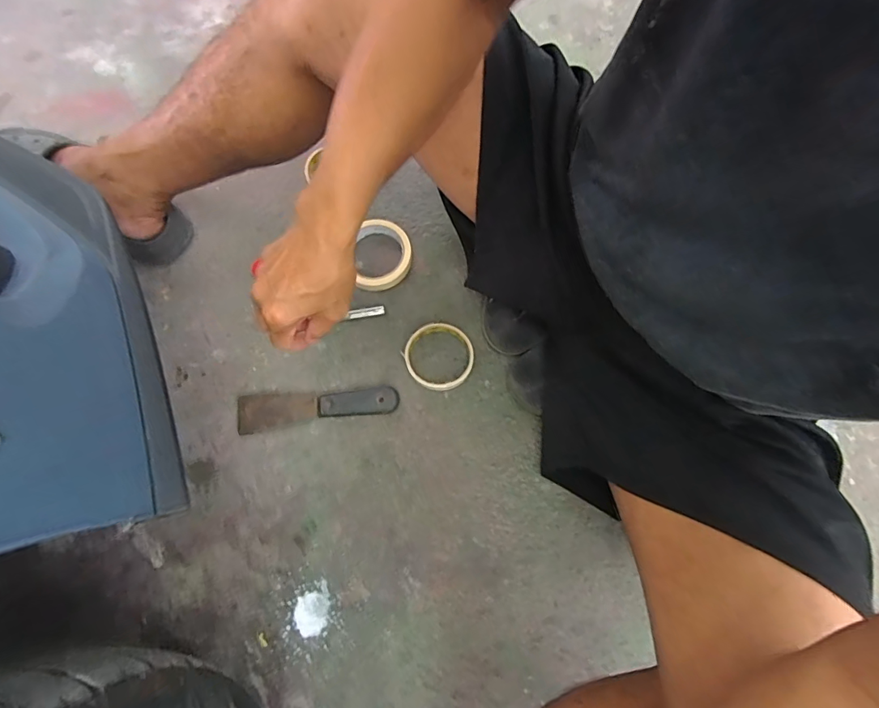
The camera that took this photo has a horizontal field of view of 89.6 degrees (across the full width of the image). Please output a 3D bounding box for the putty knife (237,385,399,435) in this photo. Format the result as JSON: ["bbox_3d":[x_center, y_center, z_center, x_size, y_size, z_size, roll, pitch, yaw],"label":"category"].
[{"bbox_3d":[-0.152,0.064,0.551,0.198,0.018,0.043,-7,74,-1],"label":"putty knife"}]

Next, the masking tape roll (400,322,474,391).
[{"bbox_3d":[0.001,0.004,0.560,0.085,0.028,0.083,0,74,1],"label":"masking tape roll"}]

